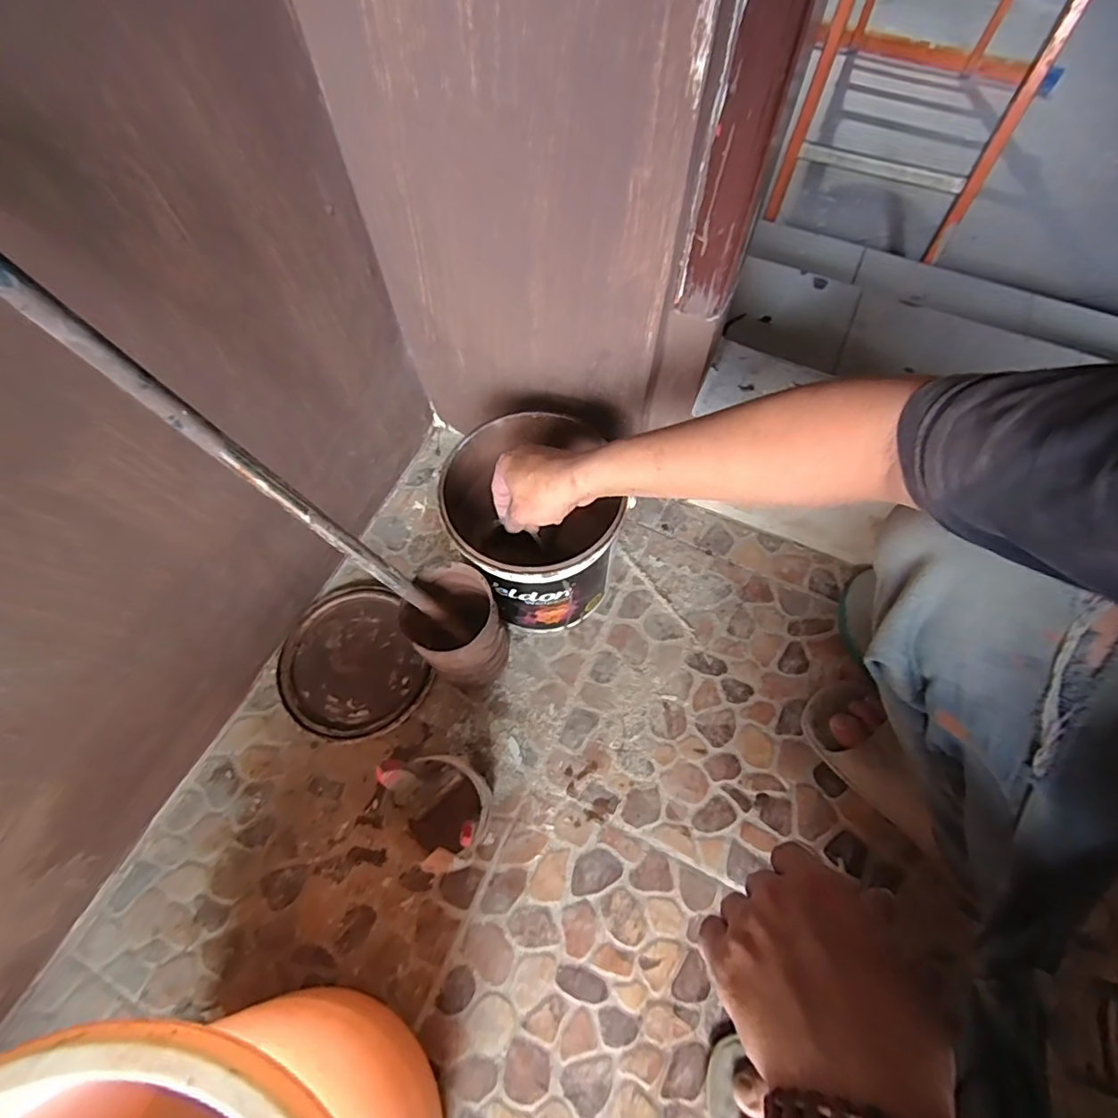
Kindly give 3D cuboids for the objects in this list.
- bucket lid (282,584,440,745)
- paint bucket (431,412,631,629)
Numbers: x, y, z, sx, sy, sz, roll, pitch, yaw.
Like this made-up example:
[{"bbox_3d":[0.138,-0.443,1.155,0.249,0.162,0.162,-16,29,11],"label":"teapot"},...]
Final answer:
[{"bbox_3d":[-0.237,0.119,0.612,0.150,0.009,0.174,-29,68,-11],"label":"bucket lid"},{"bbox_3d":[-0.026,-0.029,0.594,0.172,0.183,0.174,-1,65,1],"label":"paint bucket"}]

